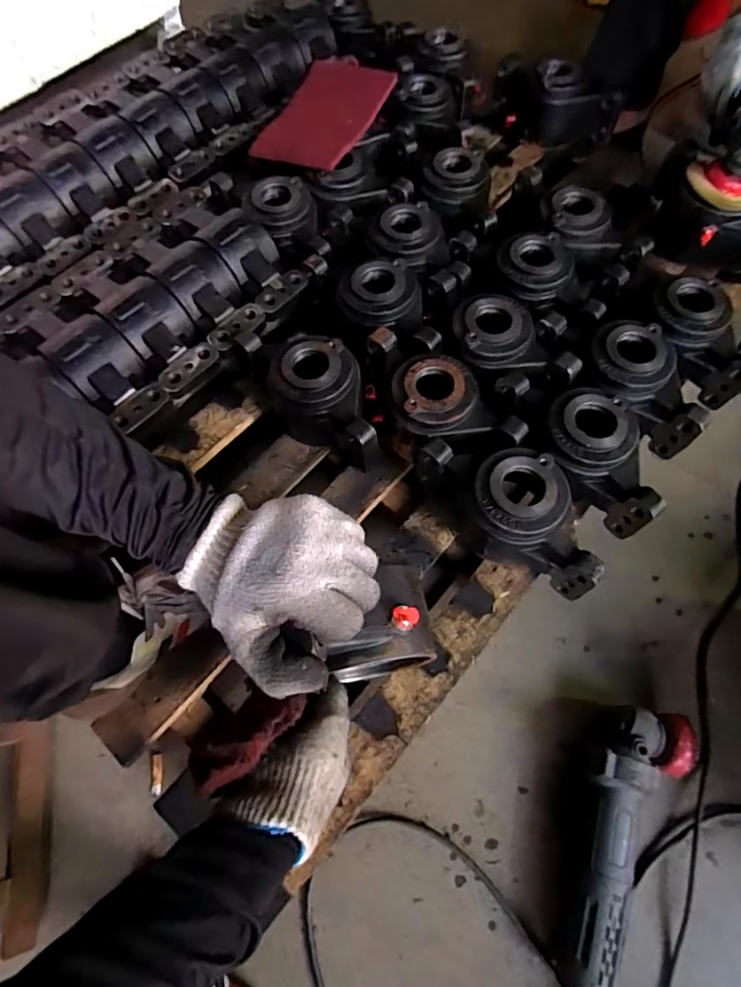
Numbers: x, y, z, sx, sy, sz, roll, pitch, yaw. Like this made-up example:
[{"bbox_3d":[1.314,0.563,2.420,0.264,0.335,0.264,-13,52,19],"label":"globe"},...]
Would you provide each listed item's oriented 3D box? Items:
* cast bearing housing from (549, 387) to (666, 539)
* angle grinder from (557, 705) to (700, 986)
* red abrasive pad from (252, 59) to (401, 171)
[{"bbox_3d":[0.266,-0.040,0.568,0.153,0.080,0.099,38,72,15],"label":"cast bearing housing"},{"bbox_3d":[0.248,0.350,0.517,0.095,0.065,0.280,30,70,13],"label":"angle grinder"},{"bbox_3d":[-0.072,-0.597,0.776,0.162,0.021,0.232,20,73,19],"label":"red abrasive pad"}]

